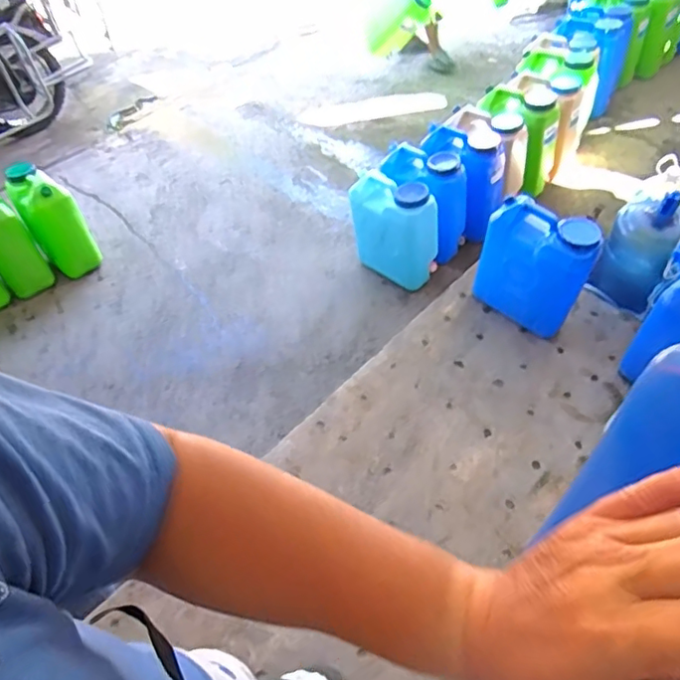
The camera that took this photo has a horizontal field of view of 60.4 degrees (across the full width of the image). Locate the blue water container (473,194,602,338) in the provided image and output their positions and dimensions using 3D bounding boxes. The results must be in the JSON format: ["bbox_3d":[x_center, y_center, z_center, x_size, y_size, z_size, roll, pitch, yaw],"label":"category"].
[{"bbox_3d":[0.603,-0.227,1.850,0.330,0.375,0.167,22,57,17],"label":"blue water container"}]

